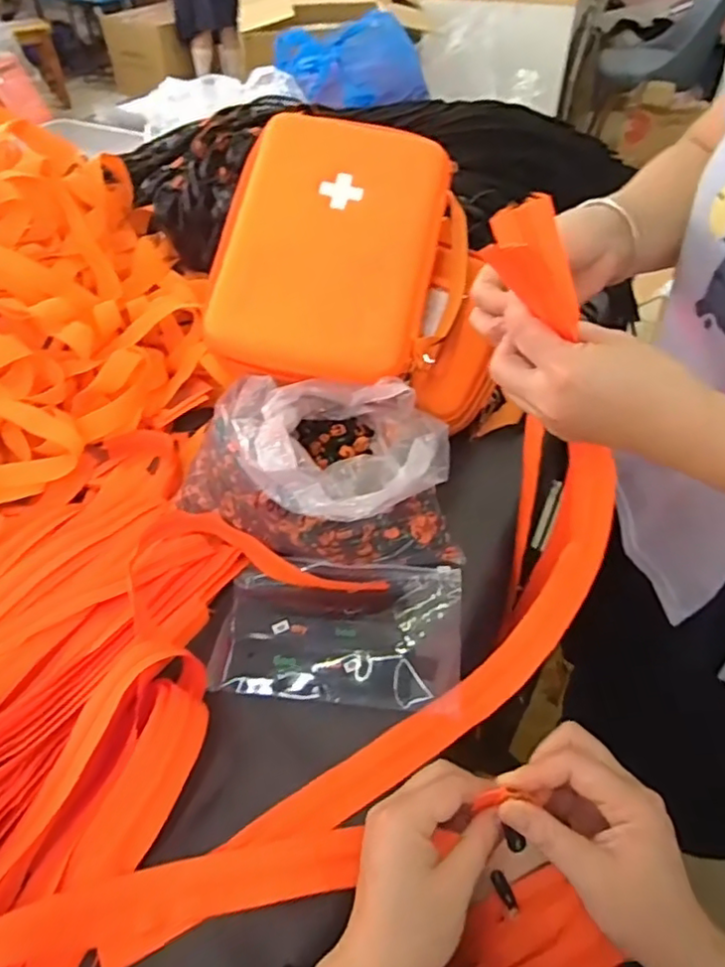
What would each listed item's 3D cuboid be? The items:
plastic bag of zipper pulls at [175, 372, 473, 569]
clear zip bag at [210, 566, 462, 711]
[{"bbox_3d":[-0.039,-0.007,0.537,0.214,0.154,0.179,-21,50,-17],"label":"plastic bag of zipper pulls"},{"bbox_3d":[-0.016,0.119,0.511,0.196,0.020,0.124,0,47,1],"label":"clear zip bag"}]

